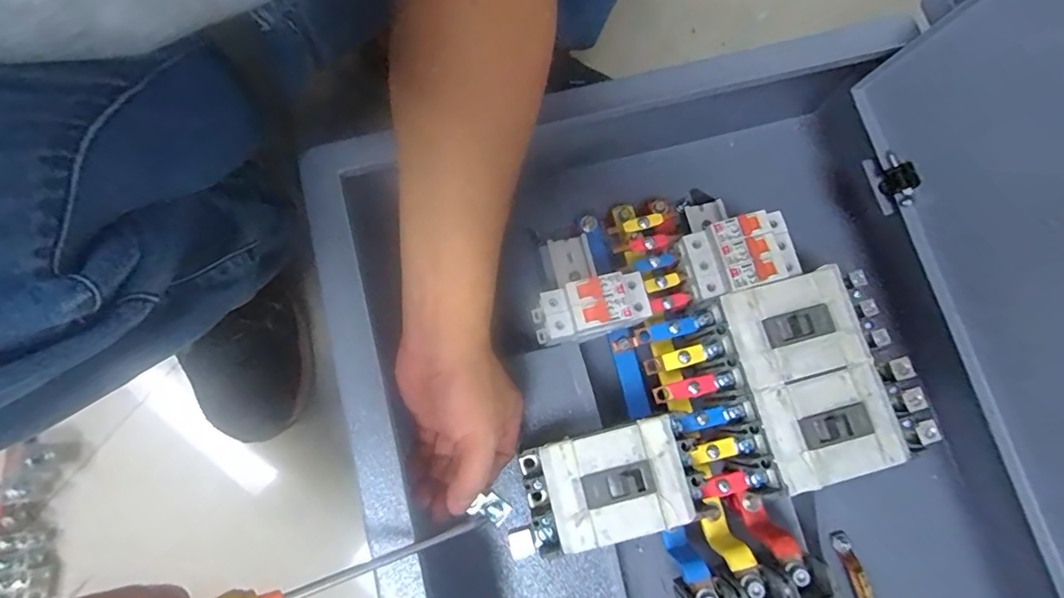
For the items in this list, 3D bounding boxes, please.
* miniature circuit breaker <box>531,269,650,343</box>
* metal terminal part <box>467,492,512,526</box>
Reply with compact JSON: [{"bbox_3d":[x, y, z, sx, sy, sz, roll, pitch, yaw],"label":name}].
[{"bbox_3d":[0.047,0.009,0.425,0.086,0.068,0.039,-13,79,-4],"label":"miniature circuit breaker"},{"bbox_3d":[-0.029,0.148,0.371,0.024,0.005,0.021,39,80,7],"label":"metal terminal part"}]

